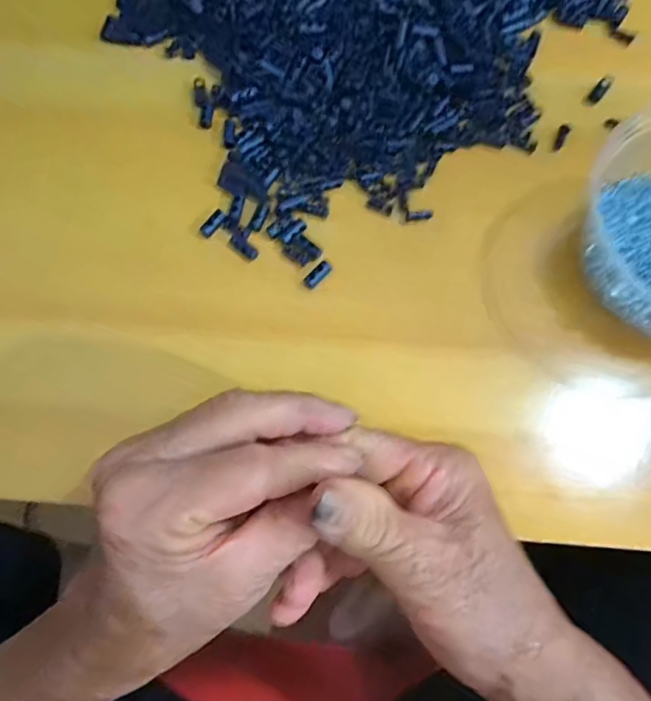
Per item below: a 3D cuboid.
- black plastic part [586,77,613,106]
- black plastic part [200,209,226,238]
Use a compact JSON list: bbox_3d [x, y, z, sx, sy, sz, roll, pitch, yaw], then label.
[{"bbox_3d":[0.184,-0.174,0.318,0.008,0.004,0.022,38,79,10],"label":"black plastic part"},{"bbox_3d":[-0.068,-0.078,0.289,0.008,0.004,0.018,37,79,10],"label":"black plastic part"}]

